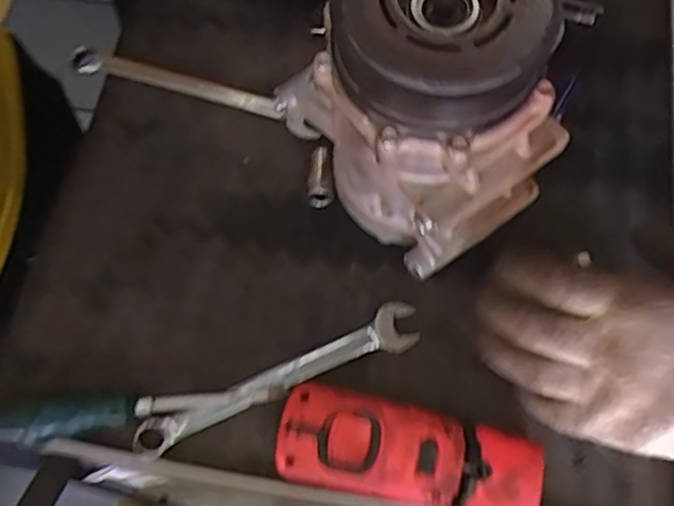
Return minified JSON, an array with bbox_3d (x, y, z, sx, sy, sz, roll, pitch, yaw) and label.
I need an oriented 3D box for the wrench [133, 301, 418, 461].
[{"bbox_3d":[-0.039,0.084,0.453,0.201,0.019,0.031,-24,69,-7],"label":"wrench"}]

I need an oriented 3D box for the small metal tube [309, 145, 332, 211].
[{"bbox_3d":[-0.013,-0.060,0.510,0.016,0.012,0.050,-3,68,1],"label":"small metal tube"}]

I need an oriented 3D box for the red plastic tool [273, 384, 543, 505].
[{"bbox_3d":[0.043,0.128,0.424,0.159,0.035,0.057,11,69,6],"label":"red plastic tool"}]

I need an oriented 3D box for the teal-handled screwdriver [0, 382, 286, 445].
[{"bbox_3d":[-0.133,0.100,0.435,0.191,0.019,0.023,-10,68,-2],"label":"teal-handled screwdriver"}]

